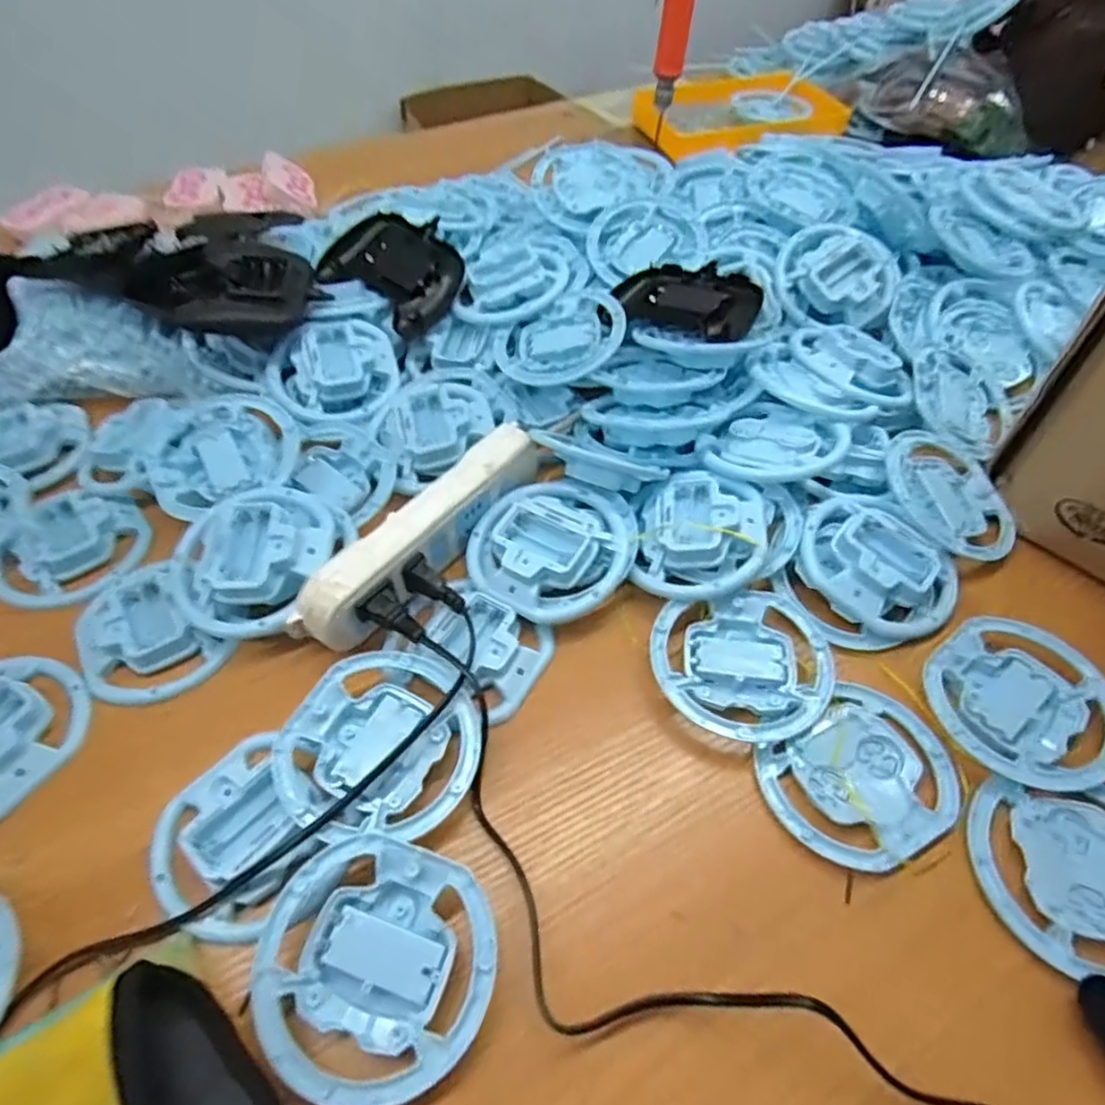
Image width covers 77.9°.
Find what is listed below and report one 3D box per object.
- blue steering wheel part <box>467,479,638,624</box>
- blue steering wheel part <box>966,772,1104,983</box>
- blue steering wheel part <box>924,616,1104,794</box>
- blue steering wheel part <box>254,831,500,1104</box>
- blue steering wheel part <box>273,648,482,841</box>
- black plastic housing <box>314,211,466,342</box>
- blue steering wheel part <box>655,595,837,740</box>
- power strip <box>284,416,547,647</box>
[{"bbox_3d":[-0.001,-0.008,0.445,0.104,0.026,0.100,0,55,0],"label":"blue steering wheel part"},{"bbox_3d":[0.267,0.164,0.347,0.101,0.011,0.092,7,56,5],"label":"blue steering wheel part"},{"bbox_3d":[0.273,0.086,0.395,0.100,0.012,0.100,0,55,0],"label":"blue steering wheel part"},{"bbox_3d":[-0.079,0.188,0.312,0.102,0.024,0.099,17,57,12],"label":"blue steering wheel part"},{"bbox_3d":[-0.090,0.105,0.374,0.098,0.026,0.102,0,55,0],"label":"blue steering wheel part"},{"bbox_3d":[-0.134,-0.248,0.605,0.119,0.028,0.096,37,82,13],"label":"black plastic housing"},{"bbox_3d":[0.115,0.067,0.407,0.107,0.014,0.093,-10,56,-6],"label":"blue steering wheel part"},{"bbox_3d":[-0.082,-0.016,0.445,0.032,0.041,0.197,32,58,23],"label":"power strip"}]

